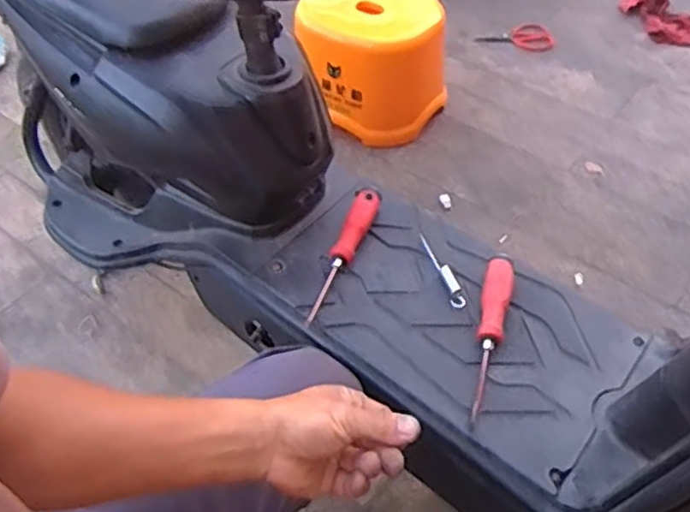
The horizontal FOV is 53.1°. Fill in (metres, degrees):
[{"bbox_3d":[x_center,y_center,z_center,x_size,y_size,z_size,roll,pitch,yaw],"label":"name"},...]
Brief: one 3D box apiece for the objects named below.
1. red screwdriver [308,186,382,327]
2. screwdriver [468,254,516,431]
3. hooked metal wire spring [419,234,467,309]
[{"bbox_3d":[0.002,-0.004,0.807,0.030,0.027,0.204,13,51,12],"label":"red screwdriver"},{"bbox_3d":[0.154,0.081,0.737,0.032,0.025,0.214,13,51,12],"label":"screwdriver"},{"bbox_3d":[0.114,0.013,0.806,0.017,0.020,0.116,-12,51,-9],"label":"hooked metal wire spring"}]

